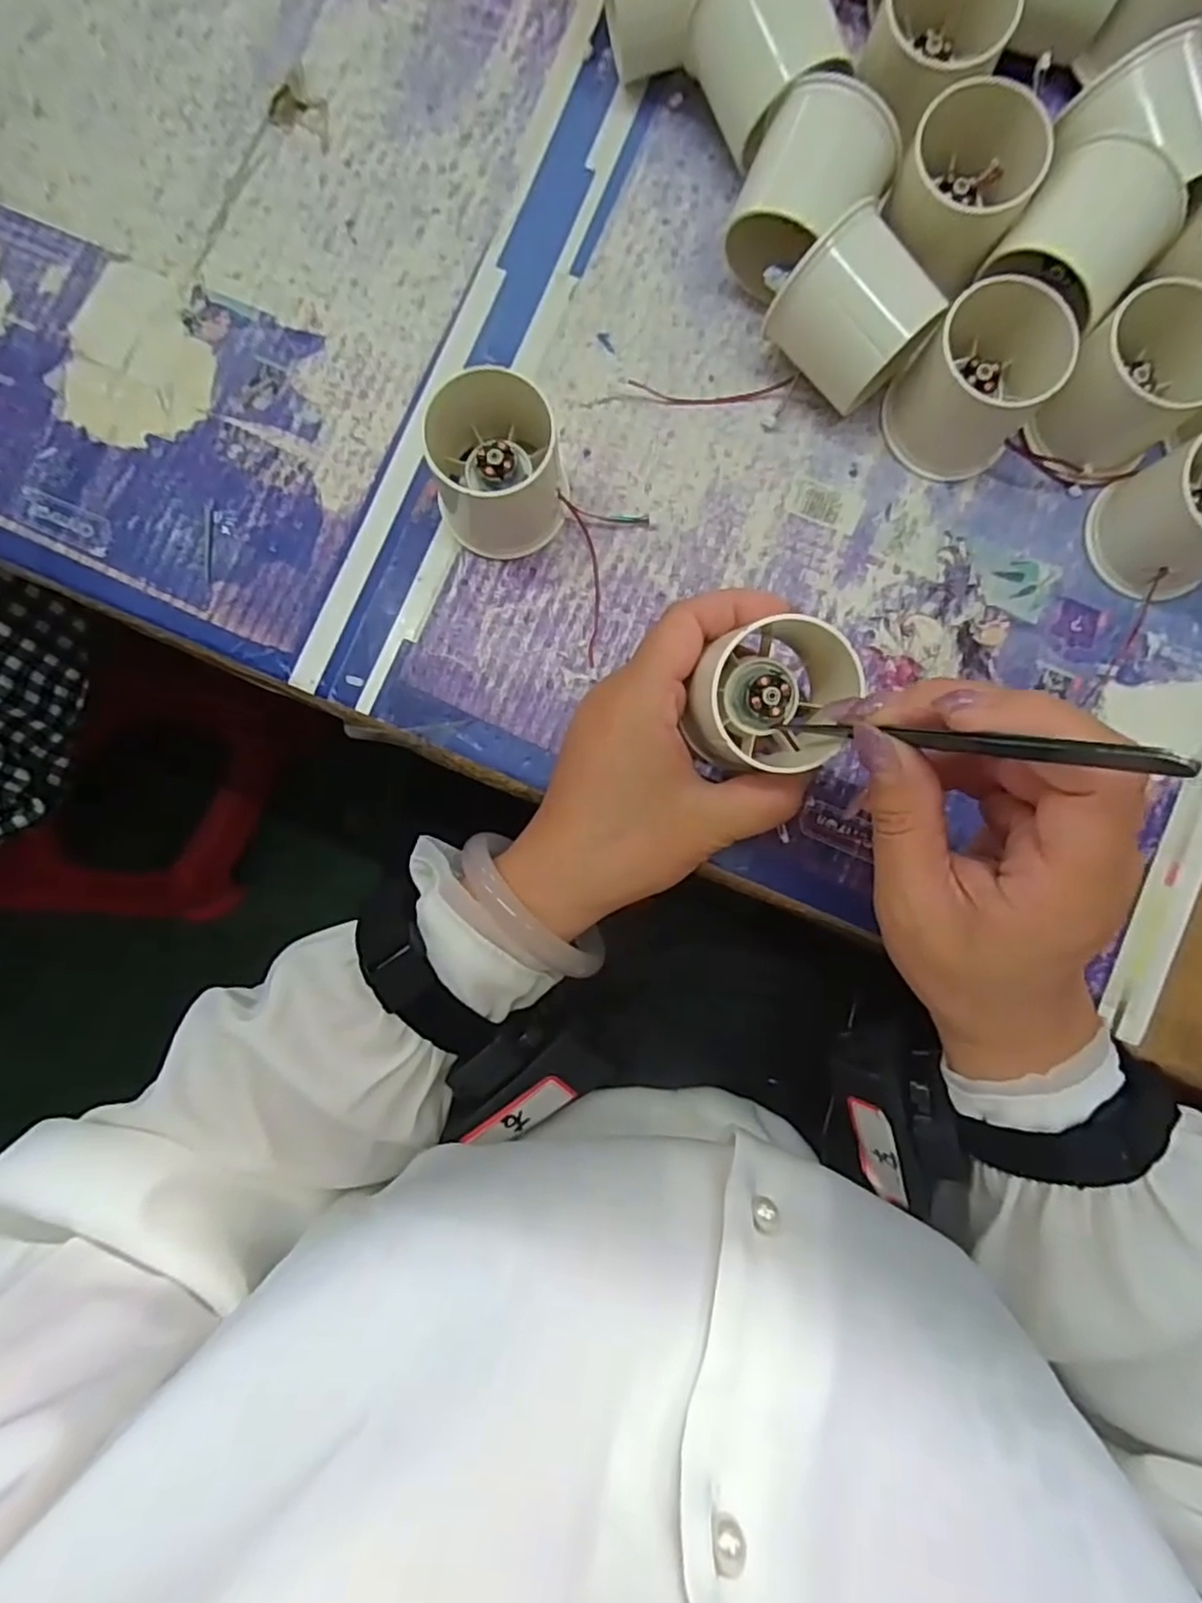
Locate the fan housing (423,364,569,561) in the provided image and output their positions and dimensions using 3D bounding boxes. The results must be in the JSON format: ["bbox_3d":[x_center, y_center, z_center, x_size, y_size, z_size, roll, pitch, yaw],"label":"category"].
[{"bbox_3d":[-0.043,-0.137,0.284,0.054,0.049,0.053,-10,87,-1],"label":"fan housing"}]

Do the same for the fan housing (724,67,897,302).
[{"bbox_3d":[0.081,-0.242,0.287,0.049,0.055,0.065,34,87,2],"label":"fan housing"}]

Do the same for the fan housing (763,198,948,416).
[{"bbox_3d":[0.102,-0.193,0.287,0.054,0.053,0.049,43,87,2],"label":"fan housing"}]

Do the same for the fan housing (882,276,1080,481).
[{"bbox_3d":[0.158,-0.177,0.289,0.055,0.045,0.067,40,87,2],"label":"fan housing"}]

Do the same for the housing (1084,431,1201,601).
[{"bbox_3d":[0.240,-0.118,0.283,0.049,0.049,0.054,-23,87,-1],"label":"housing"}]

